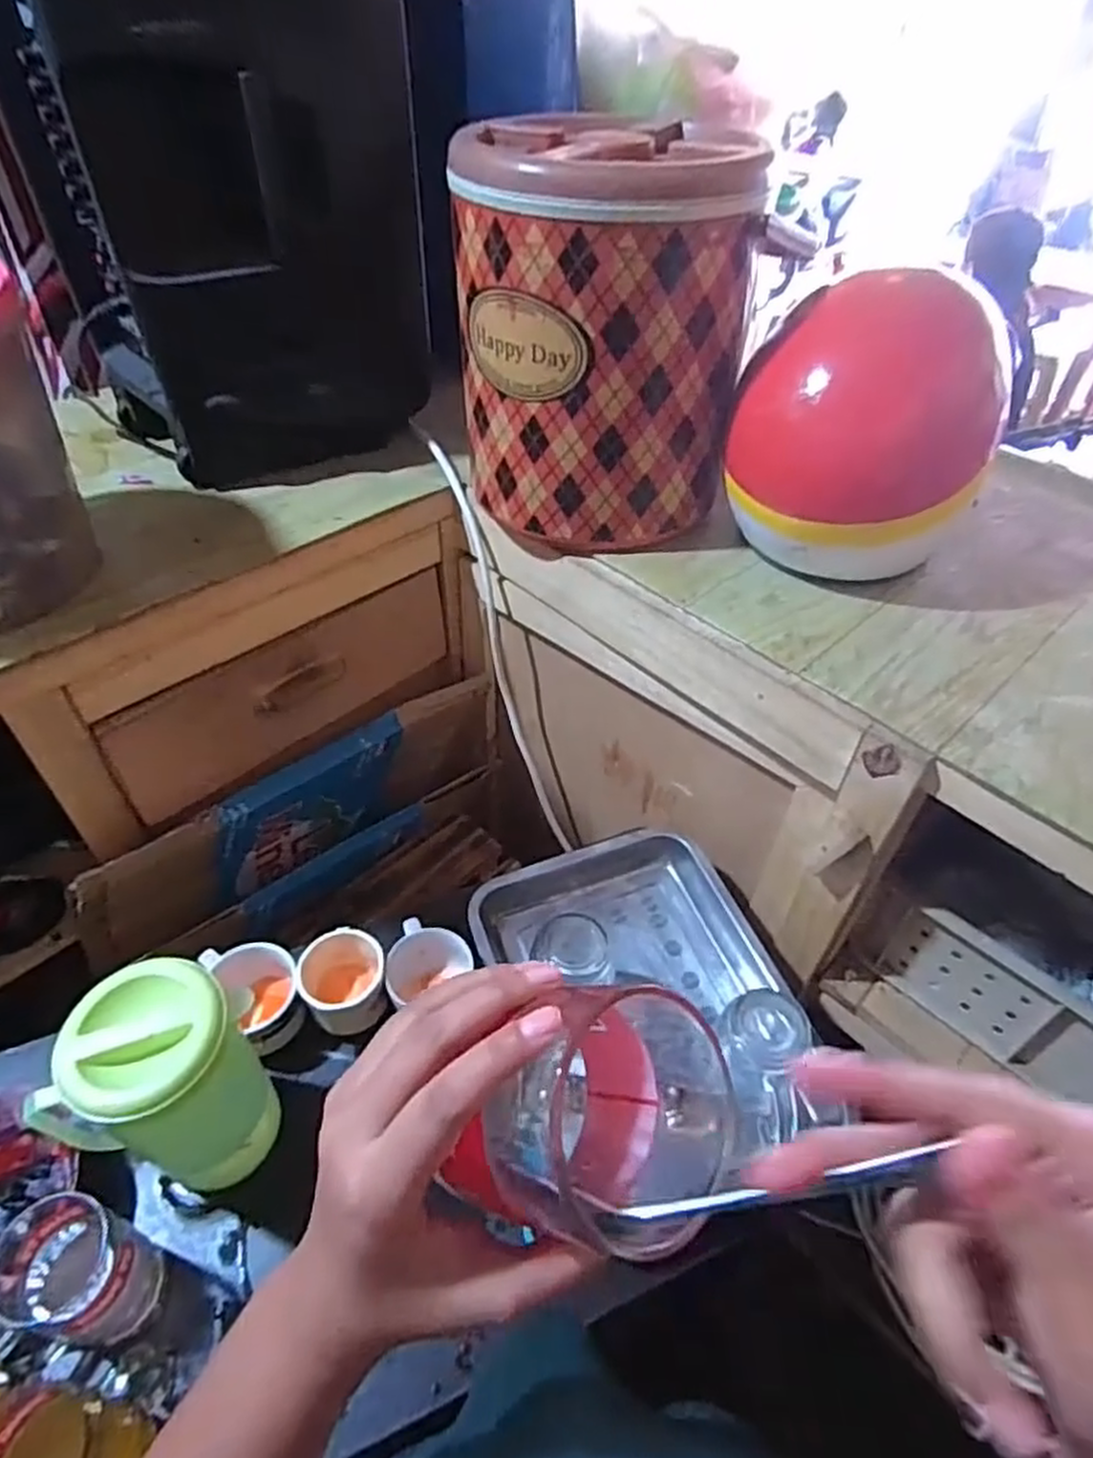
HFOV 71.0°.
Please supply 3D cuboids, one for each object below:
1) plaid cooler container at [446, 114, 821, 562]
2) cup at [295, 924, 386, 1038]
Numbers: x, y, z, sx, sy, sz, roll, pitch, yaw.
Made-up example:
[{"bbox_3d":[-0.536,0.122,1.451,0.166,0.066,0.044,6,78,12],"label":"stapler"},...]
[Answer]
[{"bbox_3d":[0.049,-0.359,0.722,0.249,0.298,0.219,-9,47,-9],"label":"plaid cooler container"},{"bbox_3d":[-0.183,0.229,0.697,0.072,0.064,0.072,0,46,0],"label":"cup"}]

